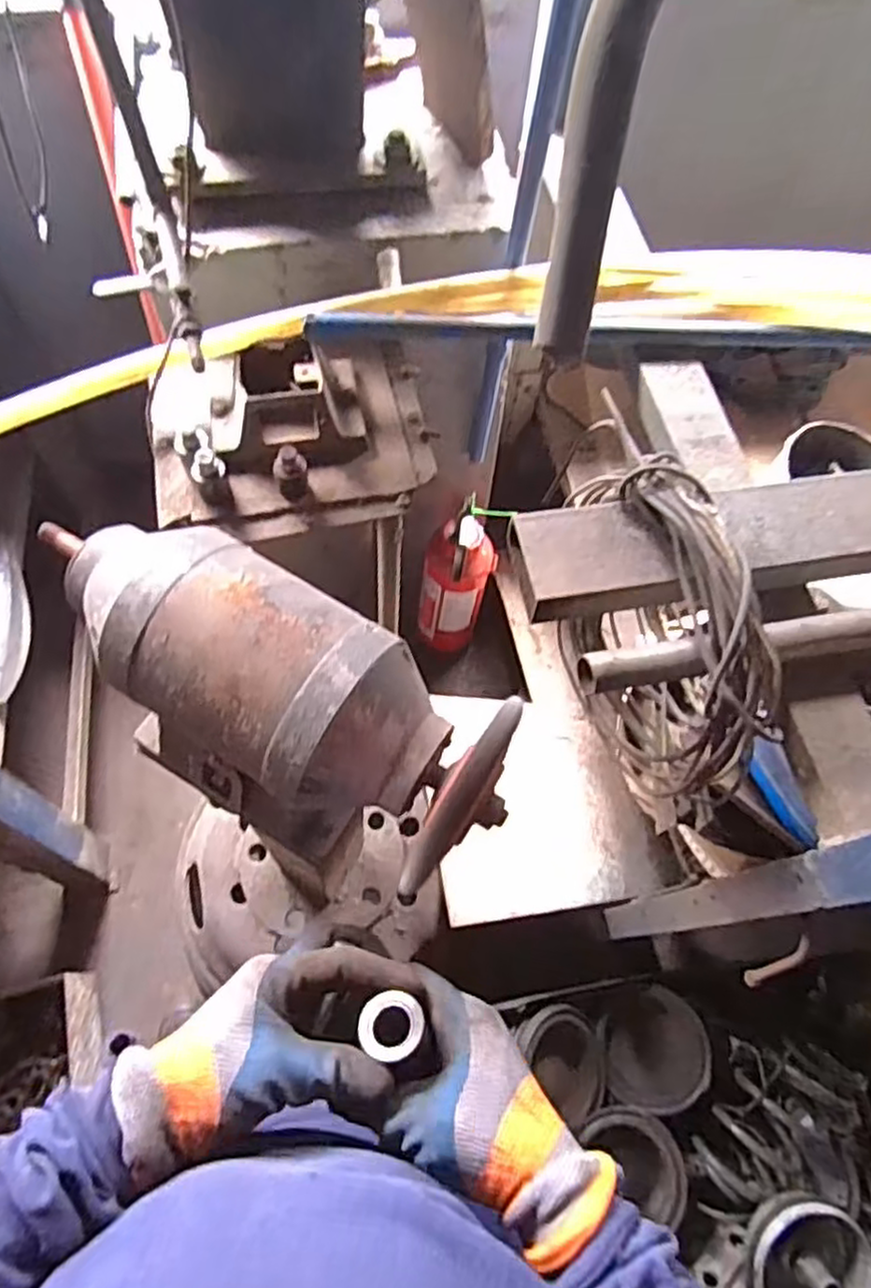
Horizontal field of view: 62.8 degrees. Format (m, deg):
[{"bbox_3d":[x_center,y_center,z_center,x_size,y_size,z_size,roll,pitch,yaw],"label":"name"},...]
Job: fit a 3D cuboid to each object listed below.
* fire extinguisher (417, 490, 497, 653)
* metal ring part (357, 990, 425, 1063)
[{"bbox_3d":[0.031,-0.111,1.422,0.119,0.432,0.126,38,69,14],"label":"fire extinguisher"},{"bbox_3d":[-0.025,0.211,0.395,0.036,0.004,0.033,-2,44,2],"label":"metal ring part"}]

